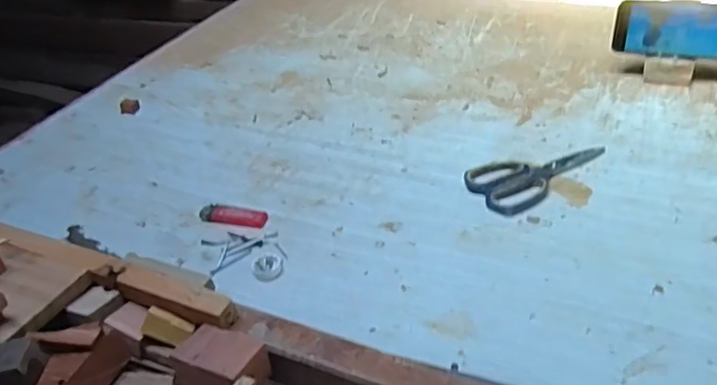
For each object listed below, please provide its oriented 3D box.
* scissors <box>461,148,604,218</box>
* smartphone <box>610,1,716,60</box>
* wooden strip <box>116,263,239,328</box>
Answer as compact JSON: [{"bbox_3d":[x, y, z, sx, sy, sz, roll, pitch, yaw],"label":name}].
[{"bbox_3d":[0.223,-0.028,0.727,0.186,0.009,0.087,-23,40,-22],"label":"scissors"},{"bbox_3d":[0.454,-0.232,0.850,0.165,0.077,0.016,9,18,21],"label":"smartphone"},{"bbox_3d":[-0.165,0.090,0.526,0.121,0.013,0.025,13,40,23],"label":"wooden strip"}]

